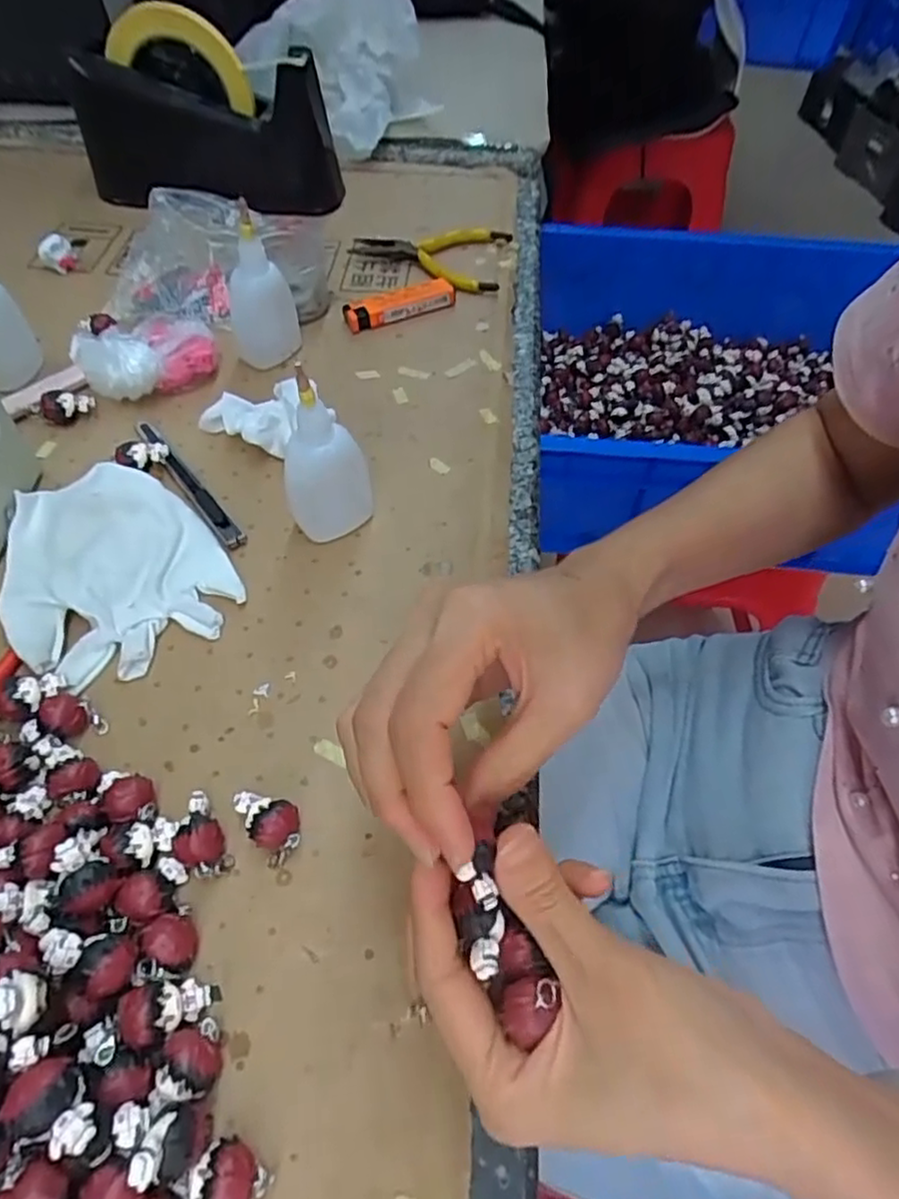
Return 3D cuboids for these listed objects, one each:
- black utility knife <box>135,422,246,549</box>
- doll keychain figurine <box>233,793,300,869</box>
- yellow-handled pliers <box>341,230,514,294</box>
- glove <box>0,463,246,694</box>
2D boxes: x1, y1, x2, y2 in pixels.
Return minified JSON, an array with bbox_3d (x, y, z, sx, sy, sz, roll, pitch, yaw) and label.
[{"bbox_3d":[-0.151,-0.072,0.386,0.012,0.006,0.122,-33,63,-22],"label":"black utility knife"},{"bbox_3d":[-0.074,0.090,0.281,0.020,0.019,0.031,-34,63,-23],"label":"doll keychain figurine"},{"bbox_3d":[-0.012,-0.258,0.520,0.123,0.014,0.078,-3,56,-4],"label":"yellow-handled pliers"},{"bbox_3d":[-0.179,-0.021,0.354,0.101,0.010,0.135,-29,61,-20],"label":"glove"}]

